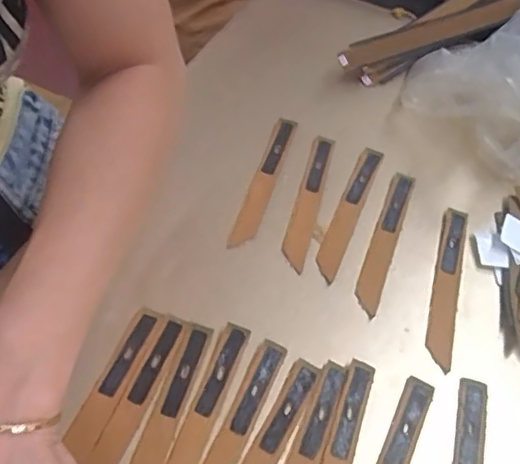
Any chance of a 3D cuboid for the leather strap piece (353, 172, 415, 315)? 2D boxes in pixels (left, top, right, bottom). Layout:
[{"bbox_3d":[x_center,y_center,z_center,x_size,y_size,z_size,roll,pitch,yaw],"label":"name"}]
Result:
[{"bbox_3d":[0.088,0.005,0.411,0.016,0.004,0.122,18,57,10],"label":"leather strap piece"}]

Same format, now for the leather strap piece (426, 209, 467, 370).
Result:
[{"bbox_3d":[0.127,0.033,0.393,0.016,0.004,0.127,16,54,6],"label":"leather strap piece"}]

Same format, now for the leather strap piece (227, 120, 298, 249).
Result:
[{"bbox_3d":[0.004,-0.040,0.432,0.016,0.006,0.126,17,54,7],"label":"leather strap piece"}]

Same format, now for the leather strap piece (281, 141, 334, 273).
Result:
[{"bbox_3d":[0.036,-0.025,0.427,0.016,0.005,0.123,15,54,5],"label":"leather strap piece"}]

